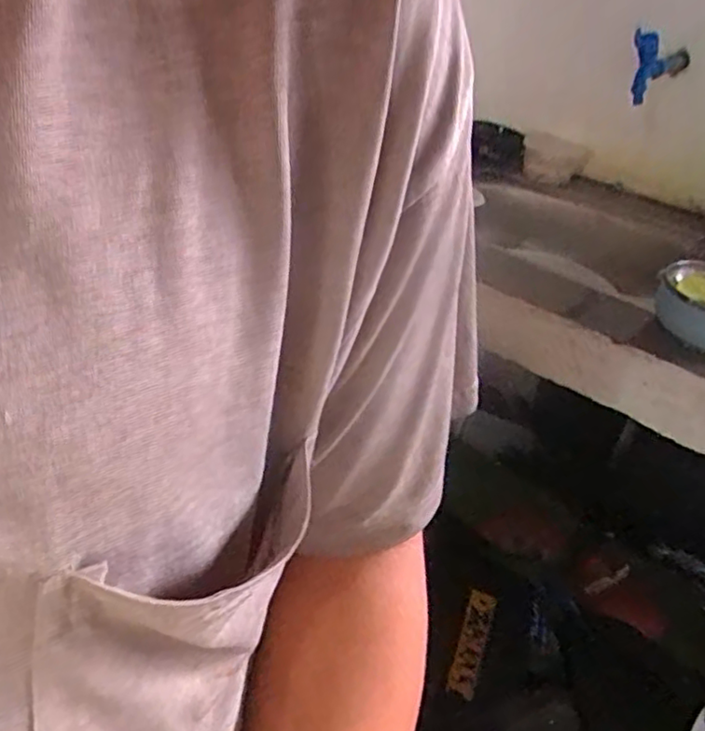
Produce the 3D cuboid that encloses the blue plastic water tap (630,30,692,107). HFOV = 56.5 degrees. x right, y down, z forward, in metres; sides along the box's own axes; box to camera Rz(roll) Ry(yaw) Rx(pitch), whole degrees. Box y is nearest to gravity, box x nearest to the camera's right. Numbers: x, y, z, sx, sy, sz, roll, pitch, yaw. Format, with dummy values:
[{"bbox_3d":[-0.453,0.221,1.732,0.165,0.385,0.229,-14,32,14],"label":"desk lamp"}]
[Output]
[{"bbox_3d":[0.451,-0.445,0.972,0.042,0.087,0.146,32,42,31],"label":"blue plastic water tap"}]

